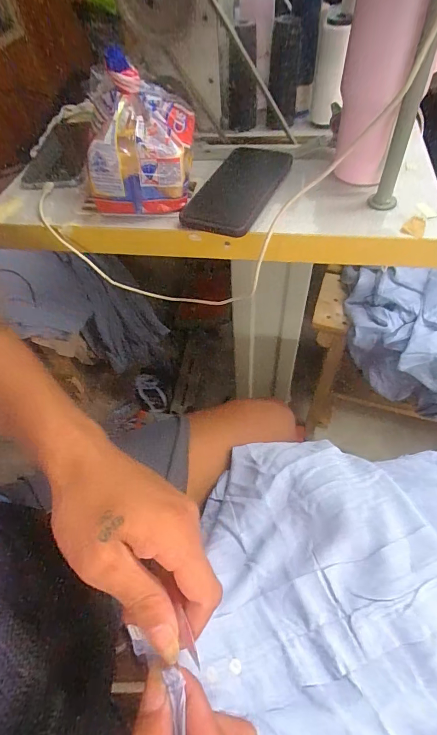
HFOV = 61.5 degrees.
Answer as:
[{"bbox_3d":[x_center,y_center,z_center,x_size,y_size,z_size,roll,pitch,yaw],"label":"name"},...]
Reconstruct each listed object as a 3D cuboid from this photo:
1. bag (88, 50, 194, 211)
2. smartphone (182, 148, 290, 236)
[{"bbox_3d":[-0.089,-0.252,0.404,0.120,0.114,0.109,5,55,8],"label":"bag"},{"bbox_3d":[0.024,-0.214,0.435,0.085,0.016,0.170,19,58,17],"label":"smartphone"}]

